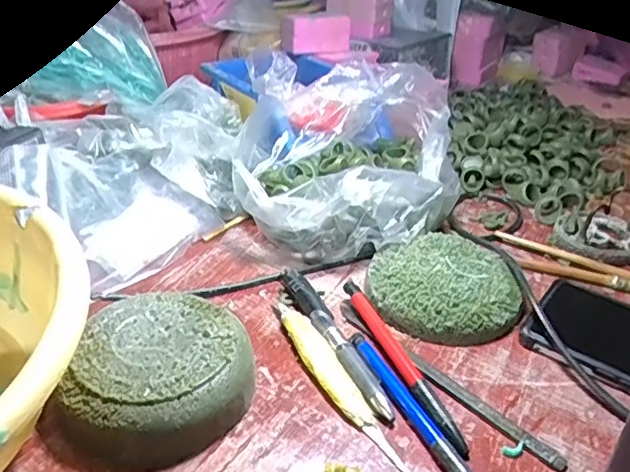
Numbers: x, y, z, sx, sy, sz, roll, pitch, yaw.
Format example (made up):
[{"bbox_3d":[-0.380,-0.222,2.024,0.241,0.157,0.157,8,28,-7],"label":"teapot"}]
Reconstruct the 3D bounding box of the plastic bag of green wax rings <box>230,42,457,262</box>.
[{"bbox_3d":[0.030,-0.071,0.507,0.184,0.109,0.198,1,31,-2],"label":"plastic bag of green wax rings"}]

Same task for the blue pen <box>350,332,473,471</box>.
[{"bbox_3d":[0.055,0.098,0.328,0.013,0.008,0.137,-13,35,-24],"label":"blue pen"}]

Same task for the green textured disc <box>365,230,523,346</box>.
[{"bbox_3d":[0.088,0.034,0.421,0.099,0.023,0.101,2,31,-1],"label":"green textured disc"}]

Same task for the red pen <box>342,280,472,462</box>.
[{"bbox_3d":[0.052,0.073,0.360,0.011,0.014,0.140,-10,34,-21],"label":"red pen"}]

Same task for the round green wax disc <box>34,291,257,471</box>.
[{"bbox_3d":[-0.088,0.078,0.326,0.094,0.036,0.100,2,31,-1],"label":"round green wax disc"}]

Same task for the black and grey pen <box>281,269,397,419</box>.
[{"bbox_3d":[0.011,0.063,0.376,0.015,0.012,0.136,-11,34,-21],"label":"black and grey pen"}]

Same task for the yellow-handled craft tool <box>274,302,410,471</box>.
[{"bbox_3d":[0.009,0.081,0.352,0.019,0.010,0.140,-12,34,-23],"label":"yellow-handled craft tool"}]

